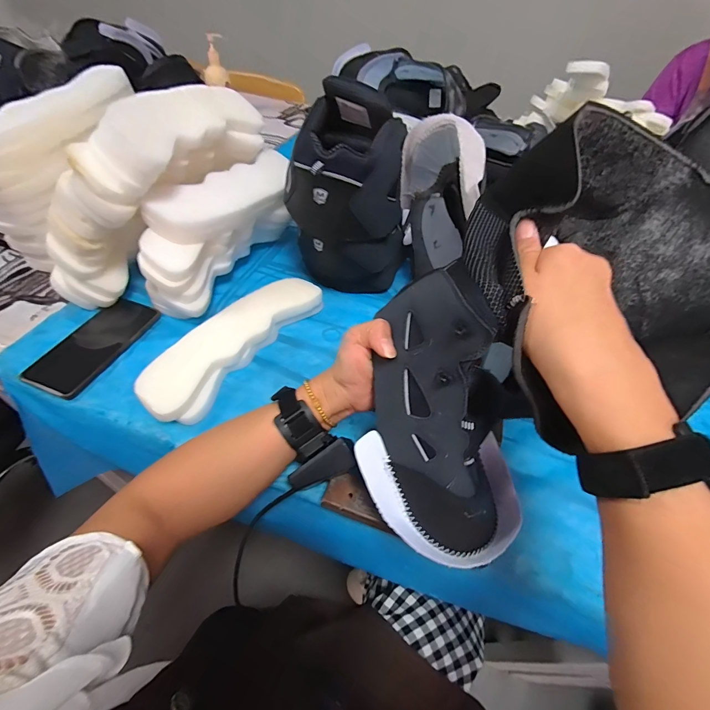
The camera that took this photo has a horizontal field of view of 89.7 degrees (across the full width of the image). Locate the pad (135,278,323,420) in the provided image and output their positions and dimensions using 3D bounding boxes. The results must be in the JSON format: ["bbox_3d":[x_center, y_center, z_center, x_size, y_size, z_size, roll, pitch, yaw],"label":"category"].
[{"bbox_3d":[-0.161,-0.021,0.476,0.084,0.040,0.263,29,54,19],"label":"pad"}]

